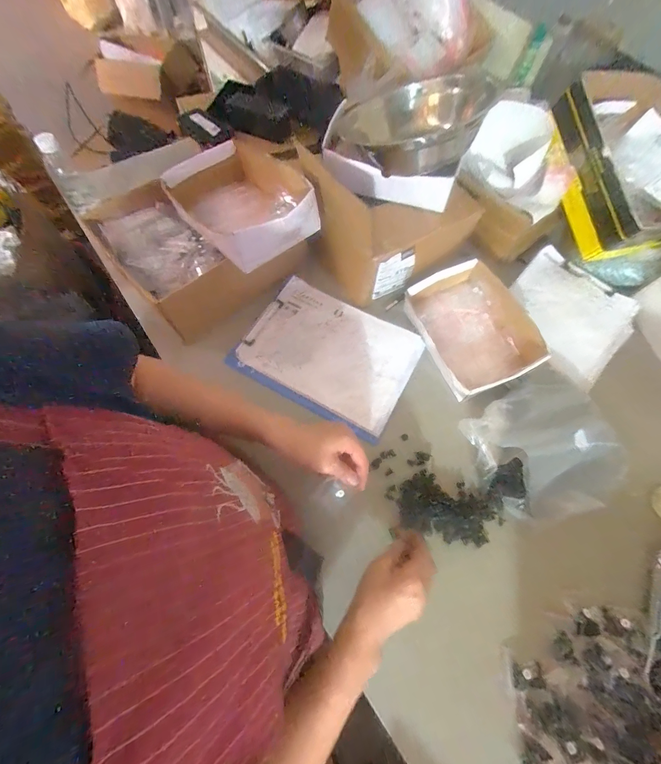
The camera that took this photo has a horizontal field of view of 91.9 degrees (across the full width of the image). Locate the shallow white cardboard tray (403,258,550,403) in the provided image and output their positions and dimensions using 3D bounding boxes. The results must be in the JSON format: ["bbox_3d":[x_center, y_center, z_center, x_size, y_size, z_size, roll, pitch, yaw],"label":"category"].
[{"bbox_3d":[0.263,-0.102,0.584,0.193,0.057,0.230,-22,70,-8],"label":"shallow white cardboard tray"}]

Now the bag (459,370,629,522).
[{"bbox_3d":[0.317,0.103,0.491,0.184,0.093,0.205,-16,70,-8],"label":"bag"}]

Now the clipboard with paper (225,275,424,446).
[{"bbox_3d":[-0.003,-0.054,0.586,0.294,0.018,0.226,31,72,11],"label":"clipboard with paper"}]

